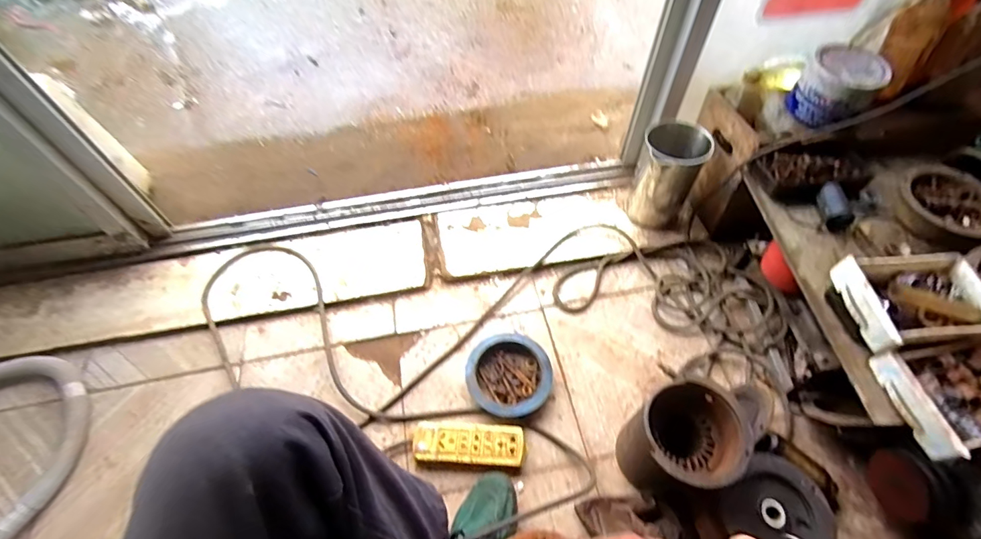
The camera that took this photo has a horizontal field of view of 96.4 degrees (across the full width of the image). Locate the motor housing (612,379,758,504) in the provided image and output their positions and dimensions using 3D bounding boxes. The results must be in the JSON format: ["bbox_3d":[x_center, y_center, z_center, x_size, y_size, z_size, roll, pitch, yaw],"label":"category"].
[{"bbox_3d":[0.281,0.266,0.671,0.132,0.194,0.144,37,64,23],"label":"motor housing"}]

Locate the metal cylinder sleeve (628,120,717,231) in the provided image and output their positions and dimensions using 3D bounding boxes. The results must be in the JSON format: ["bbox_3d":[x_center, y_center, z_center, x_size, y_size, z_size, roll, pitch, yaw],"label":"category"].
[{"bbox_3d":[0.386,-0.215,0.967,0.130,0.213,0.143,23,60,16],"label":"metal cylinder sleeve"}]

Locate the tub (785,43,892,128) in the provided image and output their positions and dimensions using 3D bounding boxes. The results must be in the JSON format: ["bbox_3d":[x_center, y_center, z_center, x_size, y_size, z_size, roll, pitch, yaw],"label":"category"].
[{"bbox_3d":[0.613,-0.319,0.782,0.119,0.096,0.121,0,56,1],"label":"tub"}]

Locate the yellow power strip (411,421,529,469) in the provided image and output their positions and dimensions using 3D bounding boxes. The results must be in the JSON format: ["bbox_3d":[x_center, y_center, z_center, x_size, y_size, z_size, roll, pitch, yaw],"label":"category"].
[{"bbox_3d":[-0.036,0.301,0.754,0.184,0.035,0.066,1,56,2],"label":"yellow power strip"}]

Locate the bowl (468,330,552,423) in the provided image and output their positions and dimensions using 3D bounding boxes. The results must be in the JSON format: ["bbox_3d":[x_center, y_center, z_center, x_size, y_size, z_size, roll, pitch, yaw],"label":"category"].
[{"bbox_3d":[0.033,0.193,0.808,0.150,0.049,0.158,-34,62,-20],"label":"bowl"}]

